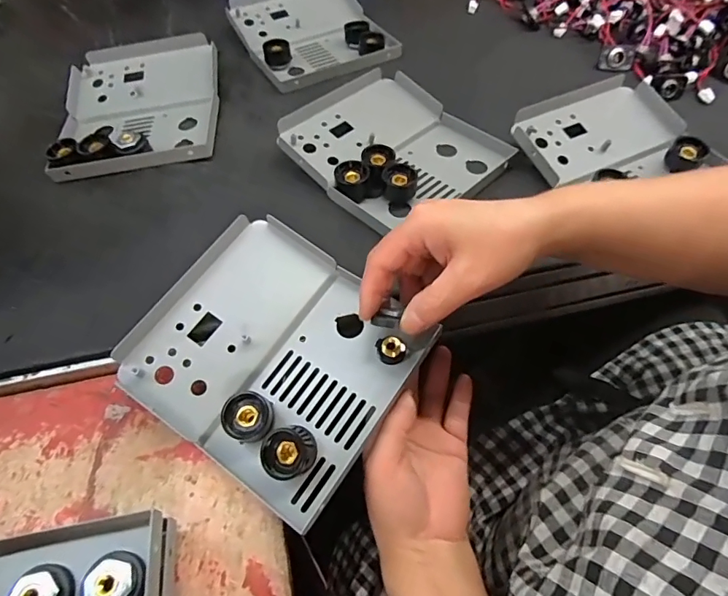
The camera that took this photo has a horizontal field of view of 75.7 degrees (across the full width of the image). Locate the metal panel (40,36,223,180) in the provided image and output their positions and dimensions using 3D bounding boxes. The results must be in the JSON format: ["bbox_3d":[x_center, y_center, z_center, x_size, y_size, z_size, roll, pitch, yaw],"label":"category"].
[{"bbox_3d":[-0.232,-0.203,0.482,0.159,0.032,0.188,-6,55,-3],"label":"metal panel"}]

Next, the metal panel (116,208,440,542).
[{"bbox_3d":[-0.060,0.035,0.325,0.170,0.046,0.154,30,60,20],"label":"metal panel"}]

